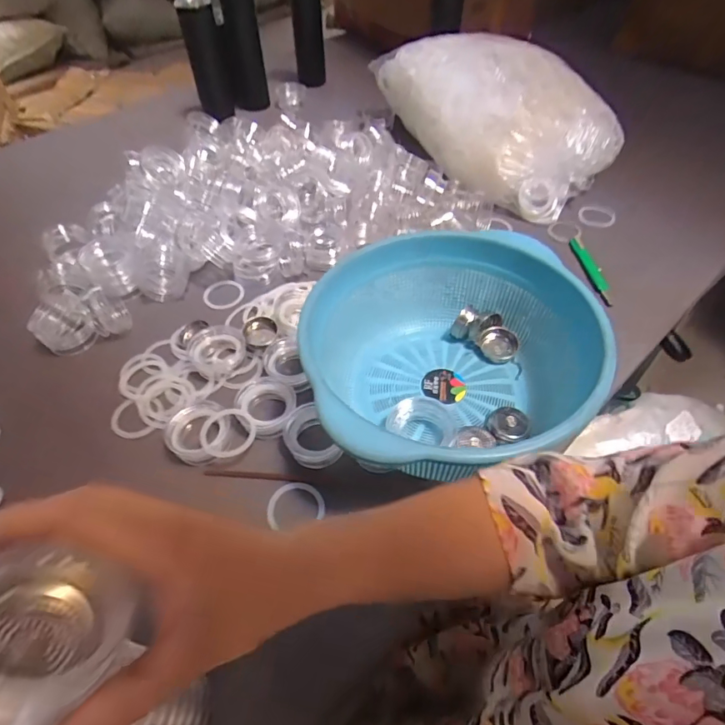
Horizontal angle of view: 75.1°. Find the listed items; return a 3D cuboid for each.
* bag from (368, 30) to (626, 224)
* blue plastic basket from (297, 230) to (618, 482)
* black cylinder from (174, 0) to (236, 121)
[{"bbox_3d":[0.207,-0.465,0.863,0.231,0.166,0.484,-34,58,-24],"label":"bag"},{"bbox_3d":[0.091,-0.002,0.481,0.278,0.116,0.268,-6,51,-4],"label":"blue plastic basket"},{"bbox_3d":[-0.316,-0.622,0.976,0.077,0.234,0.054,-13,52,-10],"label":"black cylinder"}]

